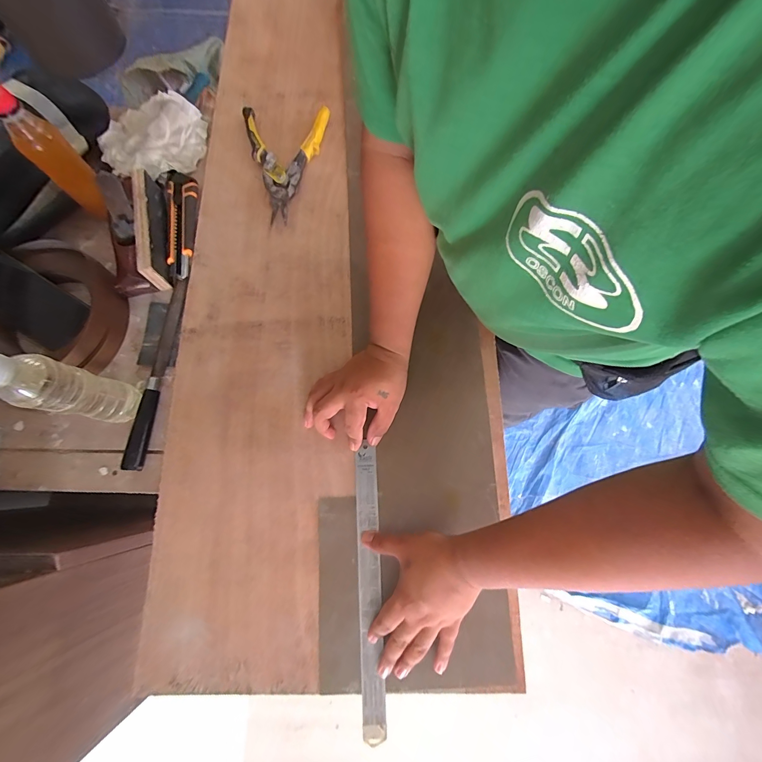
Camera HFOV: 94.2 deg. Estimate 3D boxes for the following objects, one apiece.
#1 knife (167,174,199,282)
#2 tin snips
[{"bbox_3d":[-0.311,-0.248,0.556,0.041,0.013,0.188,-8,76,-2],"label":"knife"},{"bbox_3d":[-0.157,-0.353,0.578,0.139,0.029,0.218,-1,76,0],"label":"tin snips"}]

